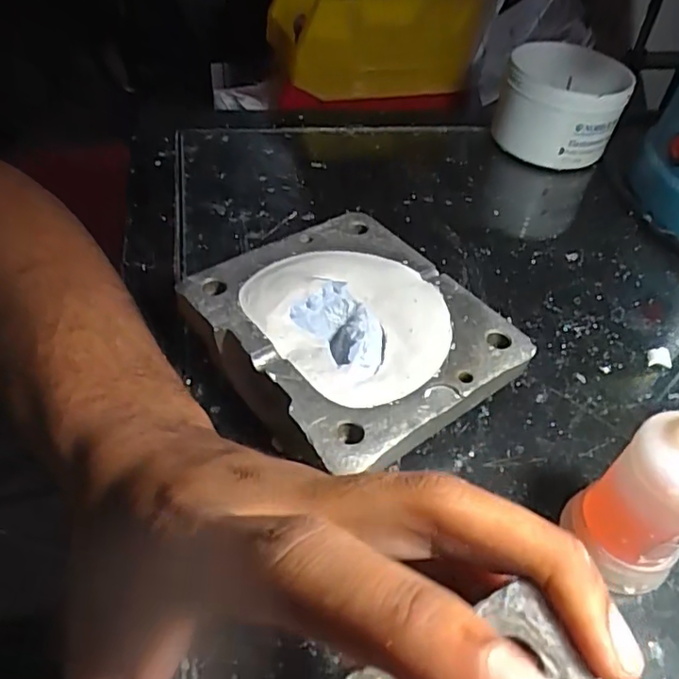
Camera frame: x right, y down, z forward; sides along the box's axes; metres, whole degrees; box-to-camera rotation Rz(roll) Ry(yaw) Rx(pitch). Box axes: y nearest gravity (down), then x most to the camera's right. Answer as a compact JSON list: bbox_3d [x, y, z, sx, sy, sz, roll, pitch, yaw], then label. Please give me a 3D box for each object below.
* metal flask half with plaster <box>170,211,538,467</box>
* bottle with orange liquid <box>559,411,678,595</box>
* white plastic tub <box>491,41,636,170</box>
[{"bbox_3d":[0.003,0.006,0.284,0.119,0.046,0.128,-27,56,-27],"label":"metal flask half with plaster"},{"bbox_3d":[0.115,0.060,0.217,0.034,0.088,0.038,-26,55,-26],"label":"bottle with orange liquid"},{"bbox_3d":[0.172,-0.183,0.466,0.096,0.067,0.091,14,48,6],"label":"white plastic tub"}]

